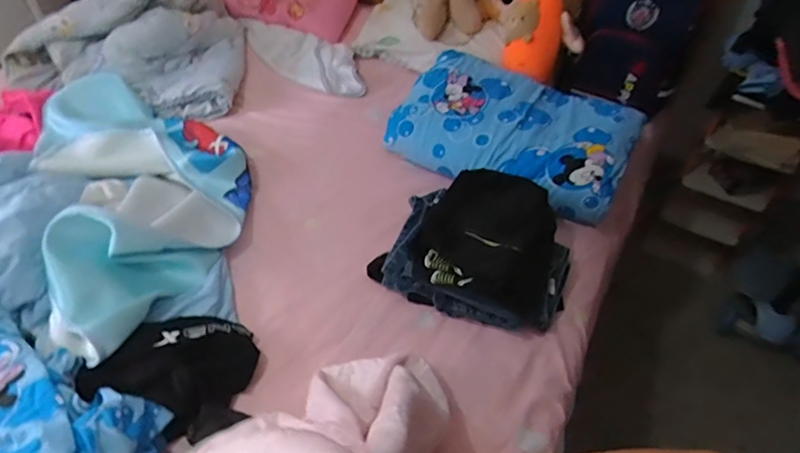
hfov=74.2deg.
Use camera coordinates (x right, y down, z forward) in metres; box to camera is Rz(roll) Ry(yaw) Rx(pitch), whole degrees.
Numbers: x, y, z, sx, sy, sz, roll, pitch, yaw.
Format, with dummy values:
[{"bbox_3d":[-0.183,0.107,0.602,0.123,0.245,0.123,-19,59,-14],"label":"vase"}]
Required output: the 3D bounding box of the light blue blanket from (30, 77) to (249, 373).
[{"bbox_3d":[-0.559,-0.115,1.160,0.423,0.123,0.851,-20,53,-20],"label":"light blue blanket"}]

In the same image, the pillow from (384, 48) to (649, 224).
[{"bbox_3d":[0.304,-0.261,1.337,0.547,0.126,0.425,25,52,17],"label":"pillow"}]

